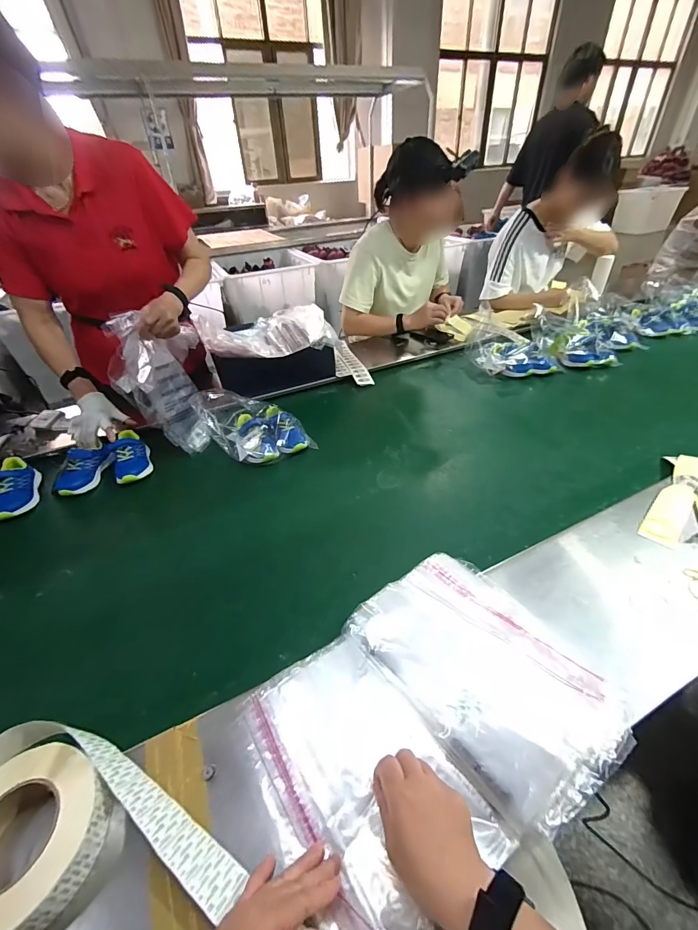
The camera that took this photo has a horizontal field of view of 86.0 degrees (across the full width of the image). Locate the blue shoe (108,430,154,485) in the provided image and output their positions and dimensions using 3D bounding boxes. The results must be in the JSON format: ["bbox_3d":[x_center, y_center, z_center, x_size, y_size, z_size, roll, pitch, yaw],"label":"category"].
[{"bbox_3d":[-0.513,-0.017,0.883,0.076,0.068,0.160,-16,50,-15],"label":"blue shoe"}]

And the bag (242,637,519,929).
[{"bbox_3d":[0.012,0.324,0.400,0.175,0.023,0.257,-26,41,-26],"label":"bag"}]

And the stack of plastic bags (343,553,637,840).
[{"bbox_3d":[0.167,0.233,0.461,0.209,0.052,0.292,-27,41,-28],"label":"stack of plastic bags"}]

